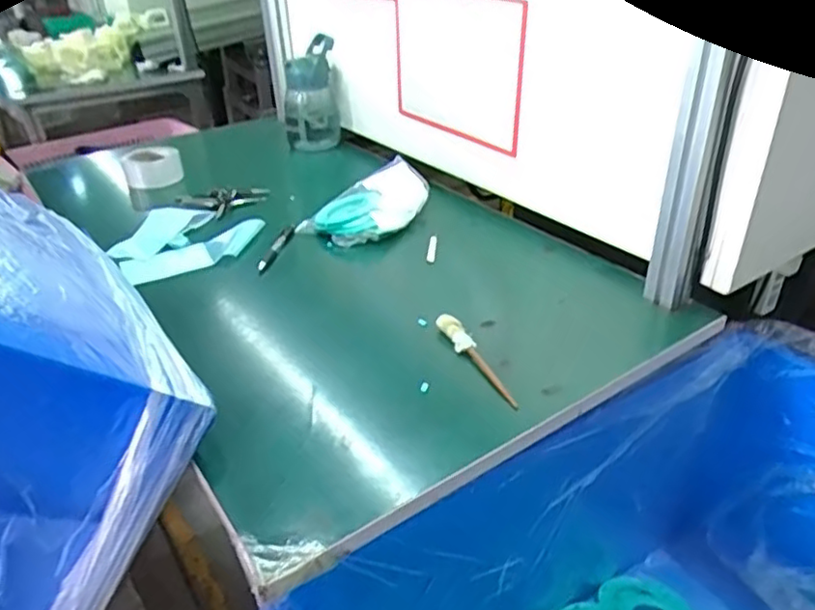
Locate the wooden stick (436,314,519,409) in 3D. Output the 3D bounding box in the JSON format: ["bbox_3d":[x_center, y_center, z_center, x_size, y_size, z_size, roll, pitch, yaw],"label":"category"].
[{"bbox_3d":[0.079,0.059,0.717,0.023,0.021,0.156,-16,35,-21],"label":"wooden stick"}]

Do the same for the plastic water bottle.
[{"bbox_3d":[-0.211,-0.456,1.400,0.113,0.220,0.089,-6,33,-7],"label":"plastic water bottle"}]

